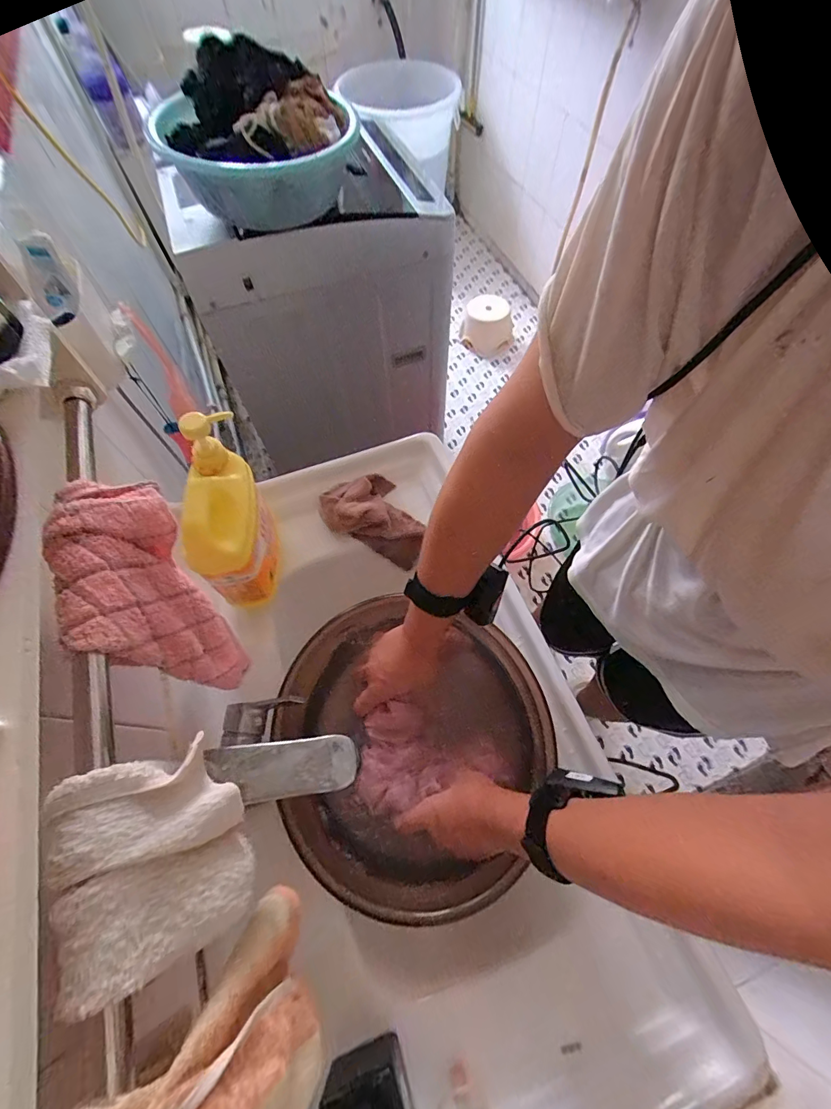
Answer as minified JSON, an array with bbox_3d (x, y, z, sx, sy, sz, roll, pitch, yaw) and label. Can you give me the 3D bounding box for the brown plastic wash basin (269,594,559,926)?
[{"bbox_3d":[-0.014,0.221,0.515,0.314,0.087,0.315,0,63,1],"label":"brown plastic wash basin"}]

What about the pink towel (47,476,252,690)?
[{"bbox_3d":[-0.215,0.034,0.371,0.064,0.175,0.144,-22,65,-10],"label":"pink towel"}]

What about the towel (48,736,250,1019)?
[{"bbox_3d":[-0.146,0.174,0.251,0.032,0.110,0.104,-24,70,13],"label":"towel"}]

